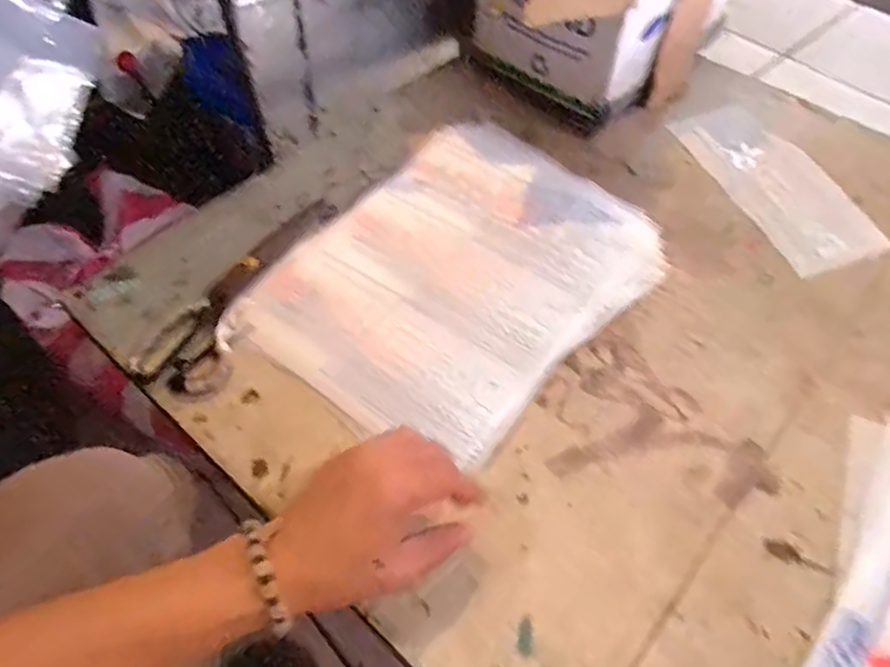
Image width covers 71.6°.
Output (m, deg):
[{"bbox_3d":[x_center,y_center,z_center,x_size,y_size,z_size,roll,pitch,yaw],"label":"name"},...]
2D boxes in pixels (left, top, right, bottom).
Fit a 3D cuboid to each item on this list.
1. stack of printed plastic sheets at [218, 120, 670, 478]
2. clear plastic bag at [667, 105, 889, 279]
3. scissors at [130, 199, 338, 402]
[{"bbox_3d":[0.024,-0.063,0.586,0.273,0.024,0.368,31,59,19],"label":"stack of printed plastic sheets"},{"bbox_3d":[0.362,-0.167,0.676,0.115,0.009,0.245,-17,56,-13],"label":"clear plastic bag"},{"bbox_3d":[-0.180,-0.044,0.564,0.076,0.017,0.239,21,57,13],"label":"scissors"}]

